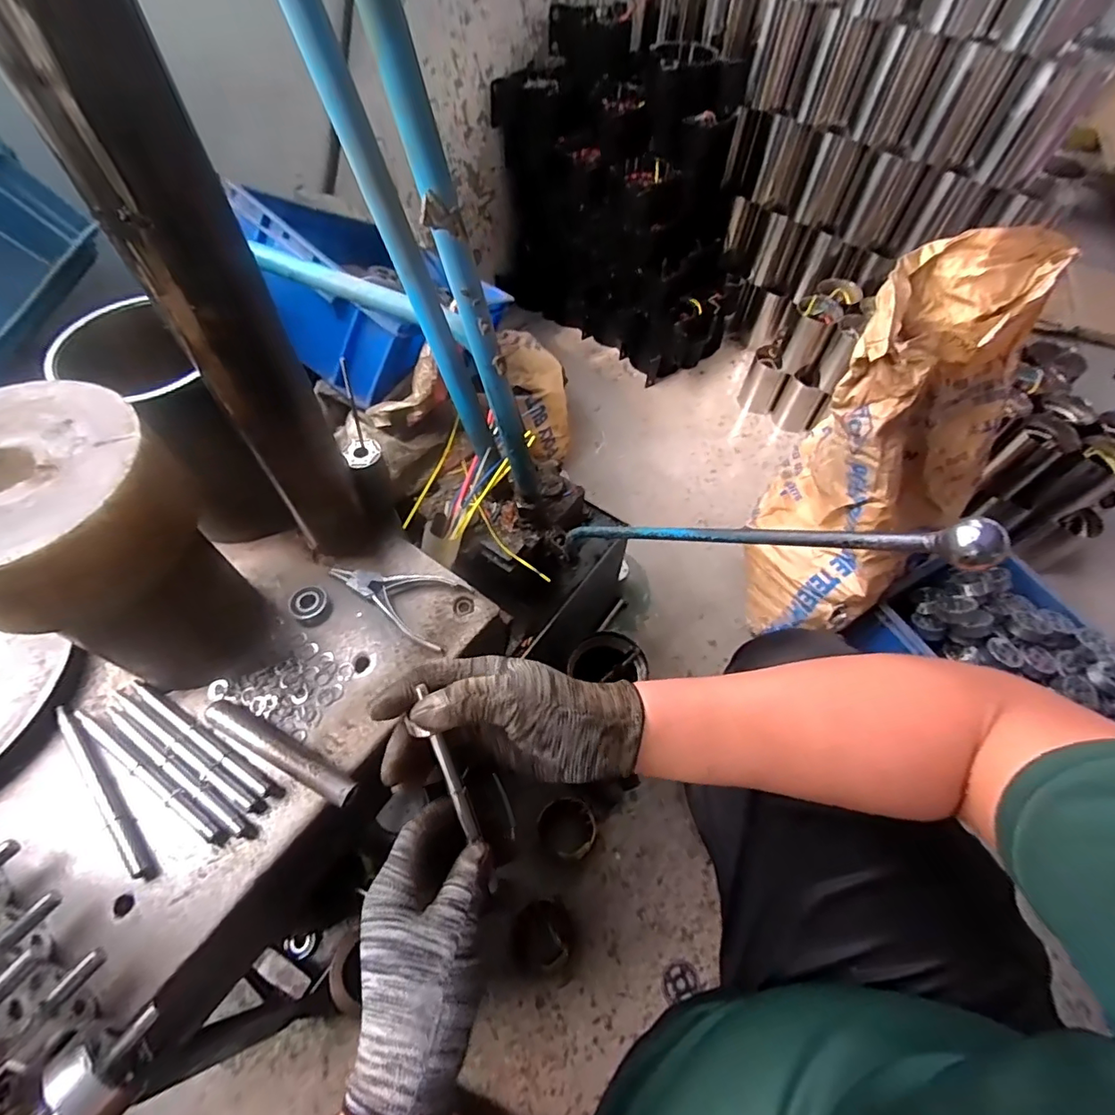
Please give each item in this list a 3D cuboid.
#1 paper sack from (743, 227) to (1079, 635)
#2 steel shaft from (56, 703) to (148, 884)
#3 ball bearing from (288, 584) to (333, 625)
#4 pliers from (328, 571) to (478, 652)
[{"bbox_3d":[0.512,-0.133,0.826,0.287,0.501,0.385,16,59,8],"label":"paper sack"},{"bbox_3d":[-0.355,0.178,0.414,0.012,0.009,0.160,-37,66,-22],"label":"steel shaft"},{"bbox_3d":[-0.232,0.045,0.502,0.034,0.016,0.034,1,58,-1],"label":"ball bearing"},{"bbox_3d":[-0.154,0.035,0.503,0.127,0.016,0.067,18,59,9],"label":"pliers"}]

